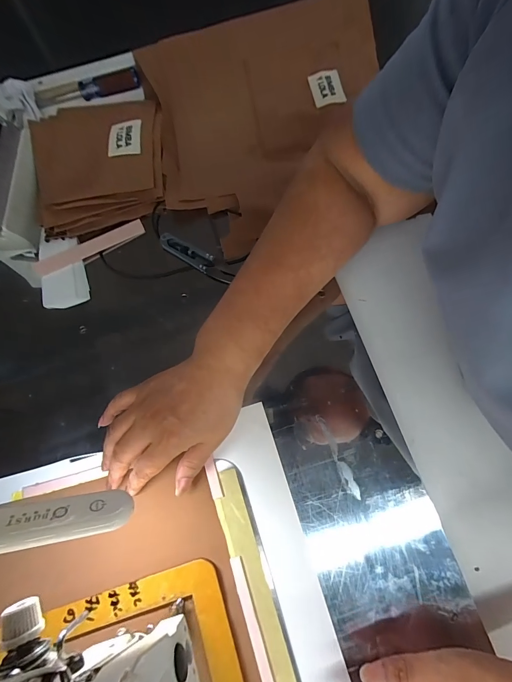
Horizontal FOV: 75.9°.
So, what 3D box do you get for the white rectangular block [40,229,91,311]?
[{"bbox_3d":[-0.229,-0.086,0.385,0.051,0.009,0.095,-15,74,-1],"label":"white rectangular block"}]

